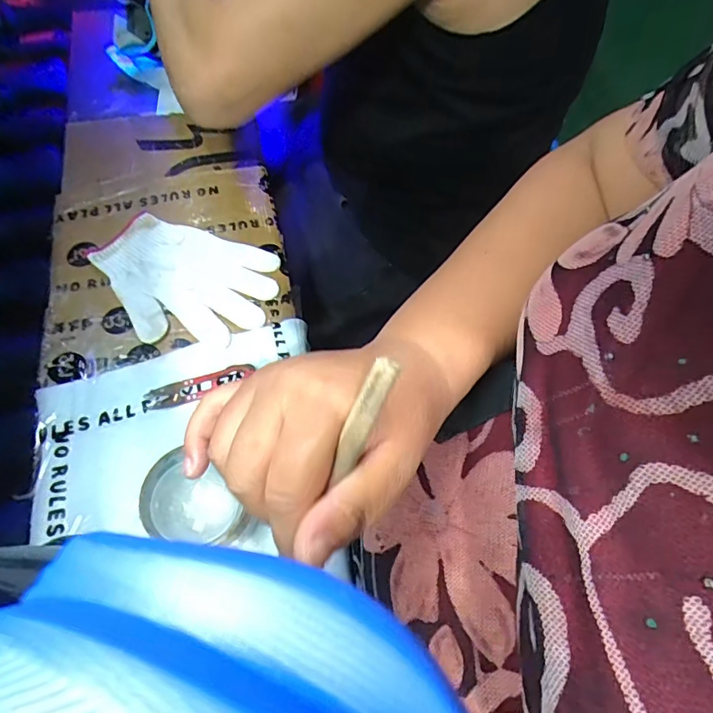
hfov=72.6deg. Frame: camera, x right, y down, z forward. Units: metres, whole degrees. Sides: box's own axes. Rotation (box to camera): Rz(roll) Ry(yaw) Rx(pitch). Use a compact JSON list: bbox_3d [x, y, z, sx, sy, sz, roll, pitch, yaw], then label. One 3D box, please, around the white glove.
[{"bbox_3d":[-0.185,-0.081,0.515,0.188,0.012,0.137,18,63,6],"label":"white glove"}]

